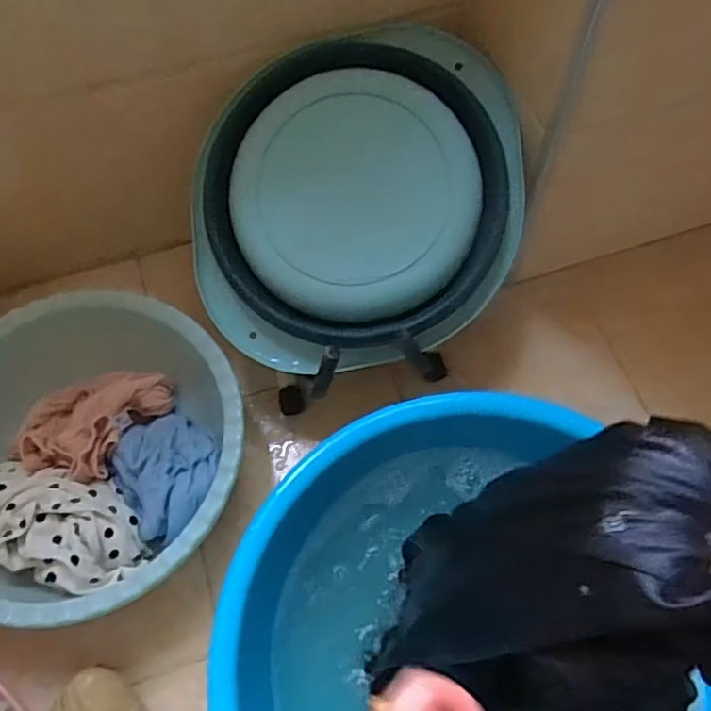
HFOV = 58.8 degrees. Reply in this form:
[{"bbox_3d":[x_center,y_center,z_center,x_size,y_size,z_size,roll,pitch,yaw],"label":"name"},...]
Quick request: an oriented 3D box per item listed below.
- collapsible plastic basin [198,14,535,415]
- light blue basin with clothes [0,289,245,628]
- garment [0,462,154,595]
[{"bbox_3d":[0.008,-0.159,0.695,0.401,0.089,0.367,-23,89,3],"label":"collapsible plastic basin"},{"bbox_3d":[-0.315,0.110,0.743,0.359,0.100,0.371,-1,64,2],"label":"light blue basin with clothes"},{"bbox_3d":[-0.342,0.184,0.707,0.212,0.069,0.118,15,65,10],"label":"garment"}]

